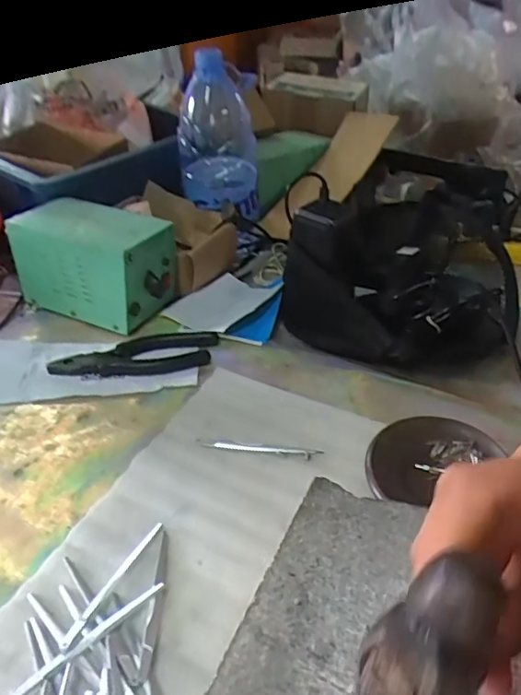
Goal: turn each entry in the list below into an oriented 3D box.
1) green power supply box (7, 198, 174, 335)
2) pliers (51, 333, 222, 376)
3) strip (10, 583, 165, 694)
[{"bbox_3d":[-0.185,-0.097,0.622,0.159,0.103,0.098,17,41,23],"label":"green power supply box"},{"bbox_3d":[-0.127,0.005,0.561,0.158,0.010,0.064,-1,37,0],"label":"pliers"},{"bbox_3d":[-0.104,0.179,0.337,0.103,0.008,0.007,-28,45,-31],"label":"strip"}]

